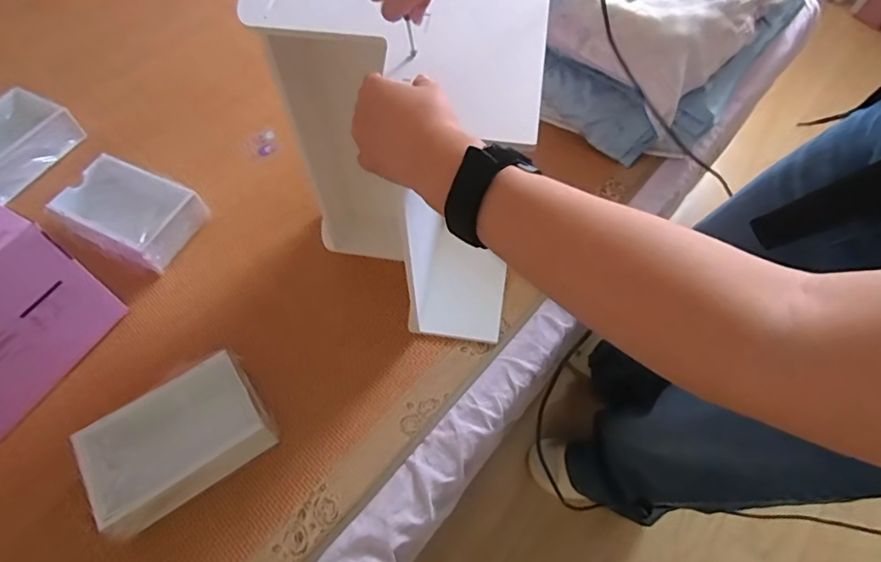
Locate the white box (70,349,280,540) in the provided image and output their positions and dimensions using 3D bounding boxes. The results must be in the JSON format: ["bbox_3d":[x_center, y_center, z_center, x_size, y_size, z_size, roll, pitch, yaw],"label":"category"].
[{"bbox_3d":[-0.303,0.182,0.583,0.186,0.056,0.122,-31,66,-17],"label":"white box"}]

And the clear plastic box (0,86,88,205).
[{"bbox_3d":[-0.719,-0.230,0.832,0.121,0.061,0.189,27,64,13],"label":"clear plastic box"}]

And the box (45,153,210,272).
[{"bbox_3d":[-0.467,-0.103,0.758,0.196,0.051,0.129,24,63,12],"label":"box"}]

